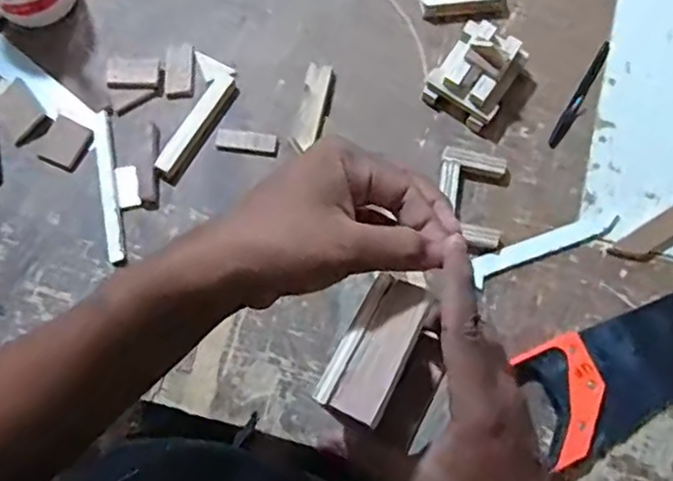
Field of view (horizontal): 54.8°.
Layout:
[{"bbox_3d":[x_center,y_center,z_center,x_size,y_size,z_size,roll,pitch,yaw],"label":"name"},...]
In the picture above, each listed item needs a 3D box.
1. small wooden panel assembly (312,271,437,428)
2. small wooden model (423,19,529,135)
[{"bbox_3d":[0.020,0.053,0.325,0.033,0.012,0.073,28,77,7],"label":"small wooden panel assembly"},{"bbox_3d":[0.156,-0.189,0.724,0.088,0.060,0.096,31,78,8],"label":"small wooden model"}]

